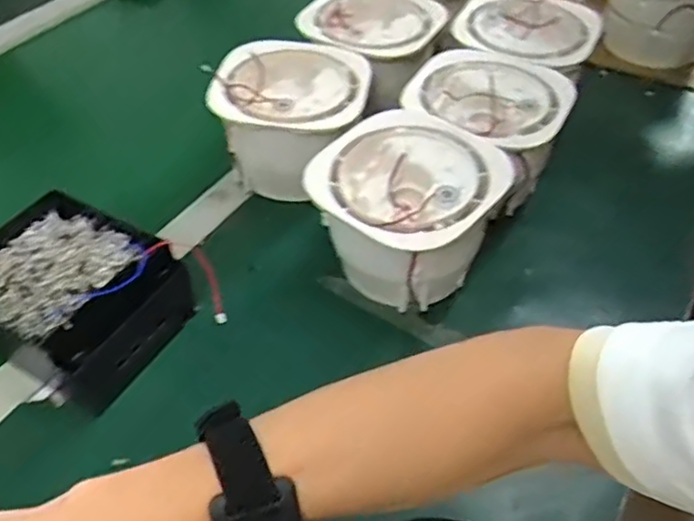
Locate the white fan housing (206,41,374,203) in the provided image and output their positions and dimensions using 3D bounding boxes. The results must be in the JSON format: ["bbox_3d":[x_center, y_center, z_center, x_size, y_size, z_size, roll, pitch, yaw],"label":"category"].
[{"bbox_3d":[-0.053,-0.136,0.620,0.132,0.091,0.139,0,47,0],"label":"white fan housing"}]

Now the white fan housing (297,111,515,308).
[{"bbox_3d":[0.047,-0.038,0.534,0.130,0.097,0.136,31,54,26],"label":"white fan housing"}]

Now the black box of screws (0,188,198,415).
[{"bbox_3d":[-0.207,0.029,0.493,0.167,0.072,0.124,24,51,21],"label":"black box of screws"}]

